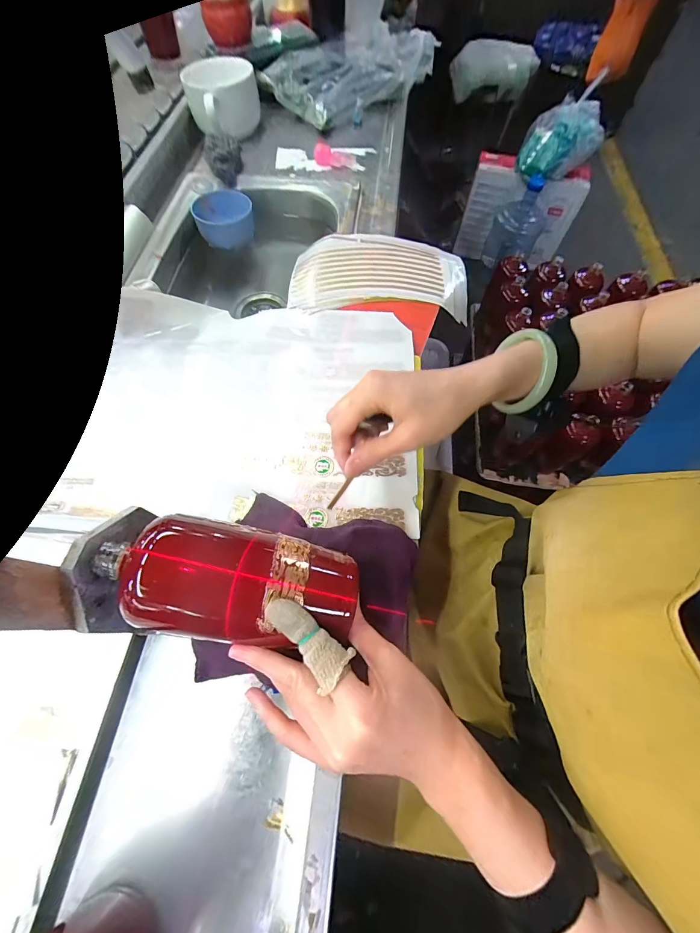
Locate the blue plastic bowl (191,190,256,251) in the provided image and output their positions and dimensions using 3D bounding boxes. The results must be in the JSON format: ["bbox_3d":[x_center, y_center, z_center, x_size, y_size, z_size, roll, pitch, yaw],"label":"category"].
[{"bbox_3d":[-0.240,-0.476,0.663,0.112,0.062,0.098,-12,66,-7],"label":"blue plastic bowl"}]

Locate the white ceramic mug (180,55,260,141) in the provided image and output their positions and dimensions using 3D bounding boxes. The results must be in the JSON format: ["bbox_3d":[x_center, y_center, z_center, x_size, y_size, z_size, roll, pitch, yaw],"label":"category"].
[{"bbox_3d":[-0.250,-0.734,0.680,0.140,0.083,0.126,-17,66,-7],"label":"white ceramic mug"}]

